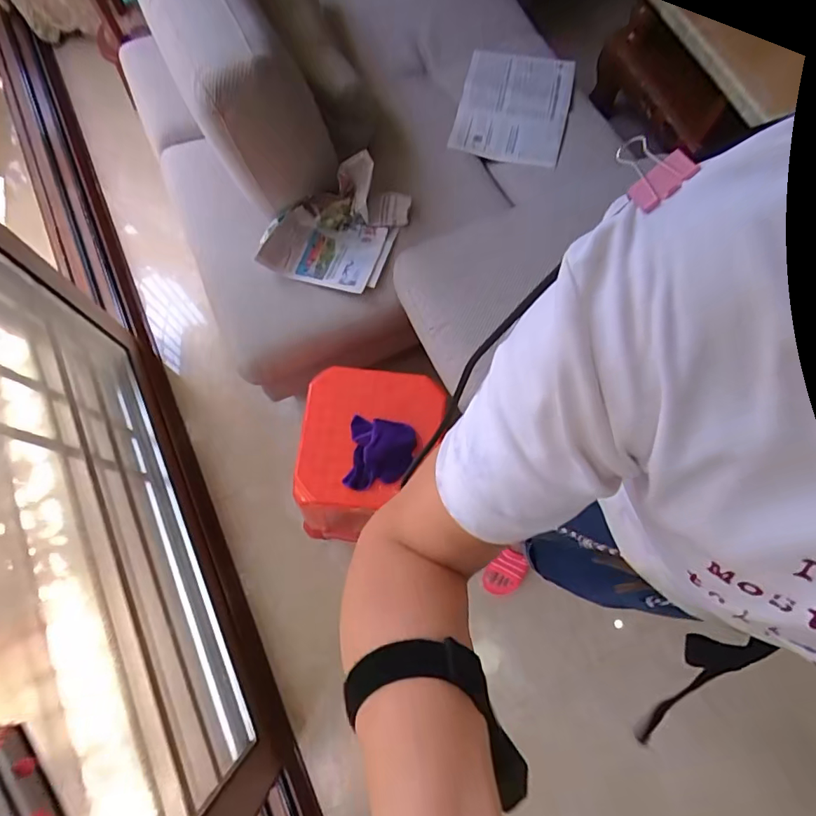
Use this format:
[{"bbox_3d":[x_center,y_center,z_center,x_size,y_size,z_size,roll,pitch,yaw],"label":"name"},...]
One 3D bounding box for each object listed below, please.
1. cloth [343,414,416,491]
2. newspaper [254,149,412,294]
[{"bbox_3d":[-0.049,0.078,0.890,0.117,0.046,0.133,6,72,0],"label":"cloth"},{"bbox_3d":[-0.153,-0.384,1.024,0.257,0.154,0.225,14,72,3],"label":"newspaper"}]

